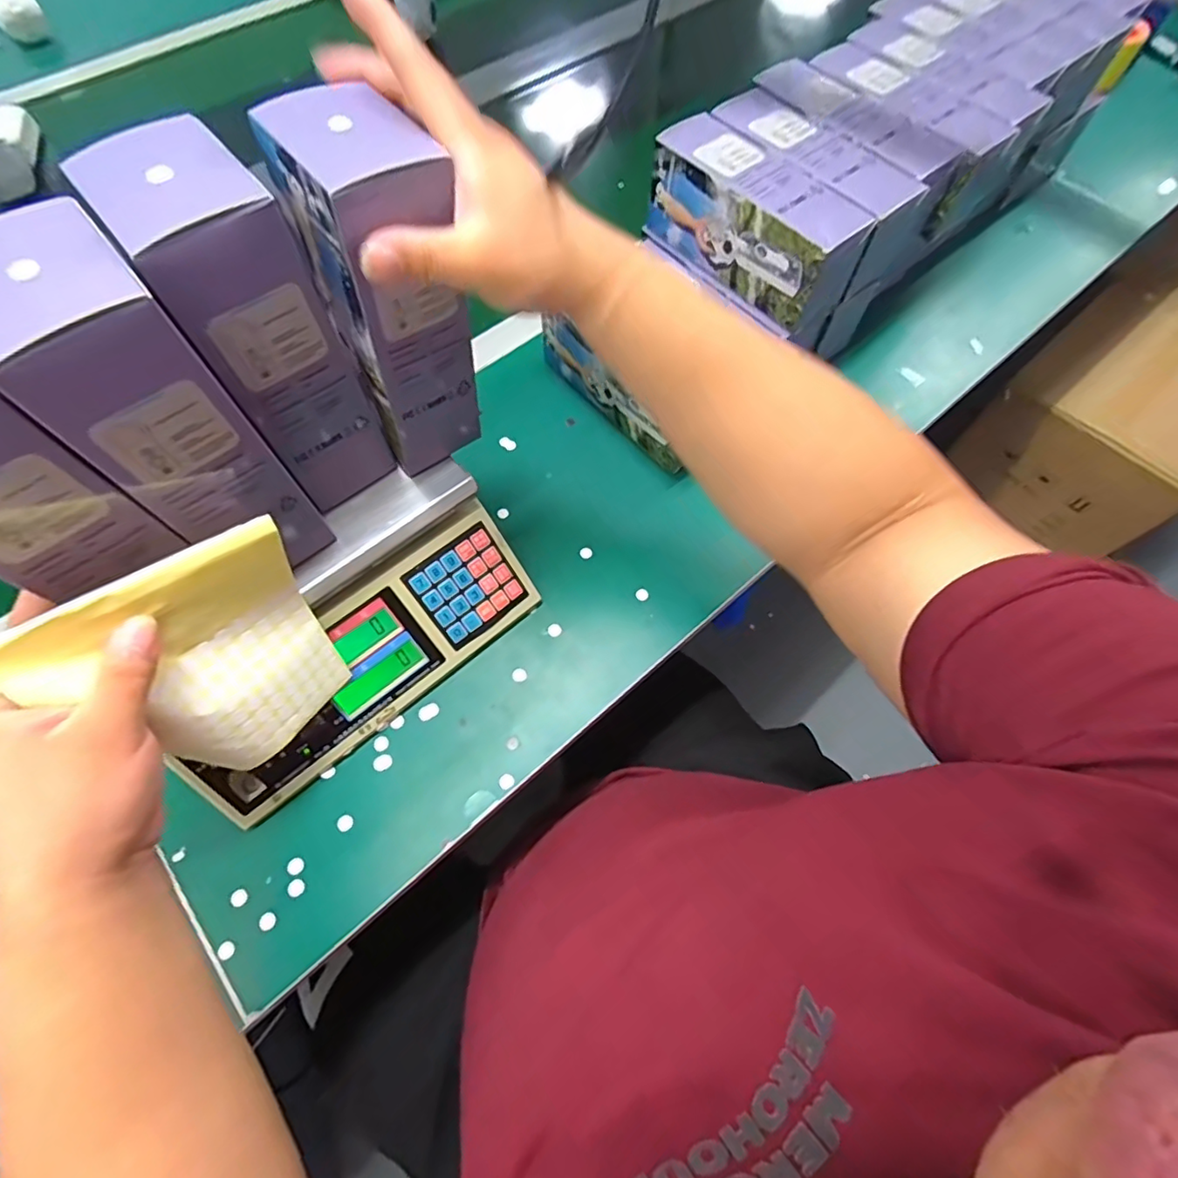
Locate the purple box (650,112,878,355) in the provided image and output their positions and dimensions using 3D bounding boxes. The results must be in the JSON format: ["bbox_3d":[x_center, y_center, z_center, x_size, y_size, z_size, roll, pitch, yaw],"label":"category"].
[{"bbox_3d":[0.145,-0.327,0.524,0.077,0.093,0.209,-38,71,-16],"label":"purple box"}]

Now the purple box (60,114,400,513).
[{"bbox_3d":[-0.189,-0.142,0.337,0.069,0.188,0.084,-39,71,-16],"label":"purple box"}]

